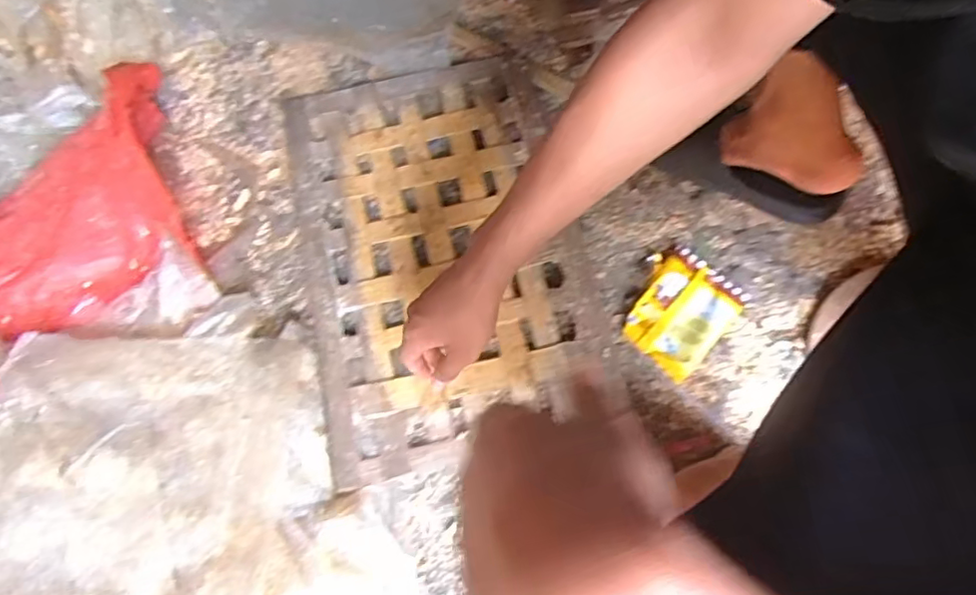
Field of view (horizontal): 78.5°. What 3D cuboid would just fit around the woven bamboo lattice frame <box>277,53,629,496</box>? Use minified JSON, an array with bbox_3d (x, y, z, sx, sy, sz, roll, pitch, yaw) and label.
[{"bbox_3d":[-0.054,-0.071,0.740,0.338,0.013,0.515,-12,70,-4],"label":"woven bamboo lattice frame"}]

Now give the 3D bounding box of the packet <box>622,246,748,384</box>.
[{"bbox_3d":[0.229,0.012,0.721,0.146,0.013,0.118,-43,75,-14],"label":"packet"}]

